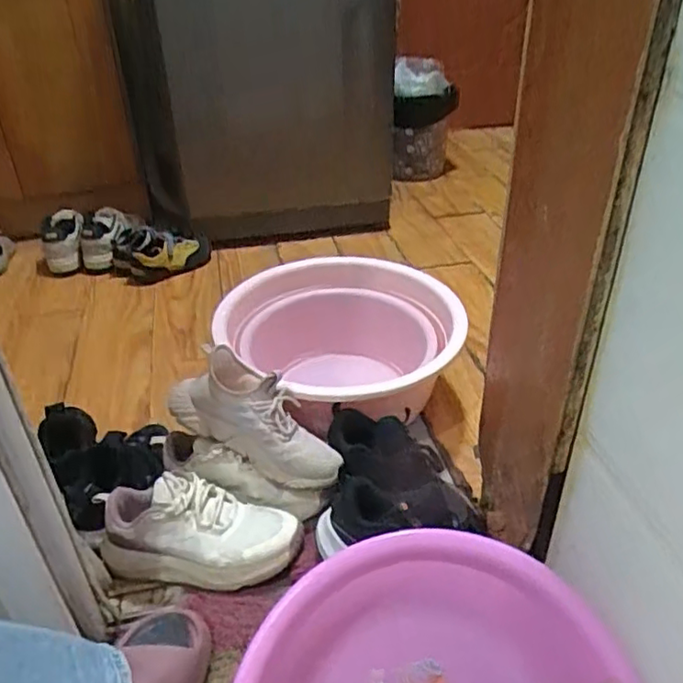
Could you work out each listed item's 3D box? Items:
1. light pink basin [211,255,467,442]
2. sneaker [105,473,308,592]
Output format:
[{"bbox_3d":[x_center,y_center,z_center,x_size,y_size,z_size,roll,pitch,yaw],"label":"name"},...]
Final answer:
[{"bbox_3d":[0.014,0.018,1.053,0.348,0.183,0.368,-2,35,1],"label":"light pink basin"},{"bbox_3d":[-0.178,0.235,0.781,0.250,0.087,0.098,3,35,7],"label":"sneaker"}]

